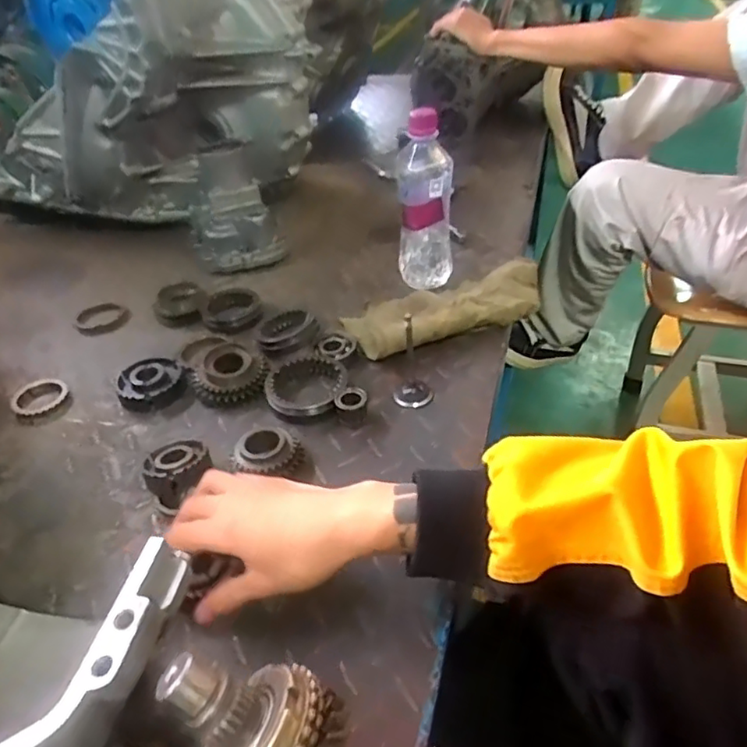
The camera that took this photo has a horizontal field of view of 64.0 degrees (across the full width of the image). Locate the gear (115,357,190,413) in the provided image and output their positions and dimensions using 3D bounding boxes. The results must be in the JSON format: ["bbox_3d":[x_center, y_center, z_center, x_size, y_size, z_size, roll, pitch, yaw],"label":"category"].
[{"bbox_3d":[-0.227,0.011,0.618,0.069,0.025,0.069,-22,43,-20],"label":"gear"}]

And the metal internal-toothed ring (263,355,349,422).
[{"bbox_3d":[-0.066,0.013,0.585,0.083,0.020,0.078,-3,39,2],"label":"metal internal-toothed ring"}]

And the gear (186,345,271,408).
[{"bbox_3d":[-0.145,0.000,0.604,0.078,0.033,0.078,-17,41,-15],"label":"gear"}]

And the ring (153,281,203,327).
[{"bbox_3d":[-0.233,-0.082,0.716,0.058,0.028,0.058,-3,39,2],"label":"ring"}]

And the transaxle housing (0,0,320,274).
[{"bbox_3d":[-0.375,-0.396,0.842,0.536,0.381,0.260,10,42,17],"label":"transaxle housing"}]

